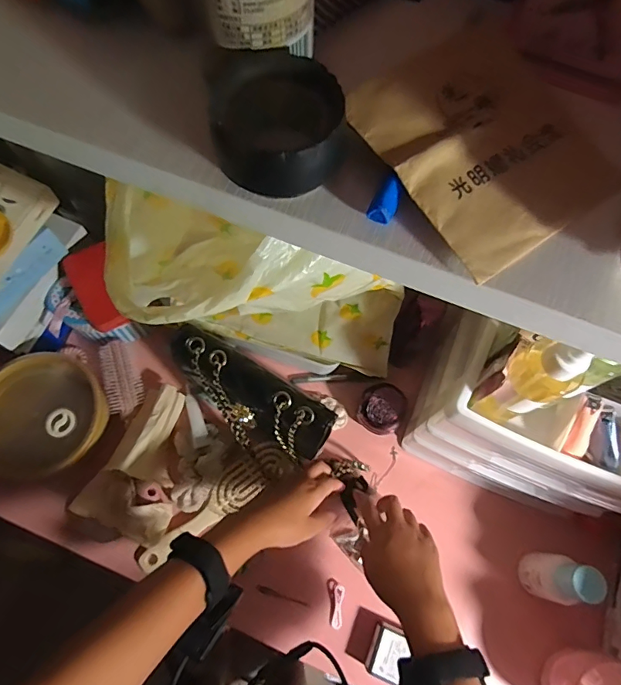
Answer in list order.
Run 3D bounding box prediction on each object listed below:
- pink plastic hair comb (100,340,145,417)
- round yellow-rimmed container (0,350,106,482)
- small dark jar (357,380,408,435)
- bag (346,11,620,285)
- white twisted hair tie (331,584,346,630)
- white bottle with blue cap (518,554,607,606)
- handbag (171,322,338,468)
[{"bbox_3d":[-0.264,0.050,0.621,0.047,0.016,0.100,-21,82,-15],"label":"pink plastic hair comb"},{"bbox_3d":[-0.339,0.099,0.578,0.153,0.056,0.157,1,69,-1],"label":"round yellow-rimmed container"},{"bbox_3d":[0.095,0.091,0.604,0.058,0.067,0.055,1,69,-1],"label":"small dark jar"},{"bbox_3d":[0.064,-0.078,0.169,0.082,0.012,0.091,-33,73,-13],"label":"bag"},{"bbox_3d":[0.034,0.325,0.552,0.014,0.011,0.048,9,69,2],"label":"white twisted hair tie"},{"bbox_3d":[0.282,0.272,0.517,0.047,0.114,0.048,15,69,4],"label":"white bottle with blue cap"},{"bbox_3d":[-0.078,0.074,0.558,0.208,0.145,0.083,30,71,10],"label":"handbag"}]

